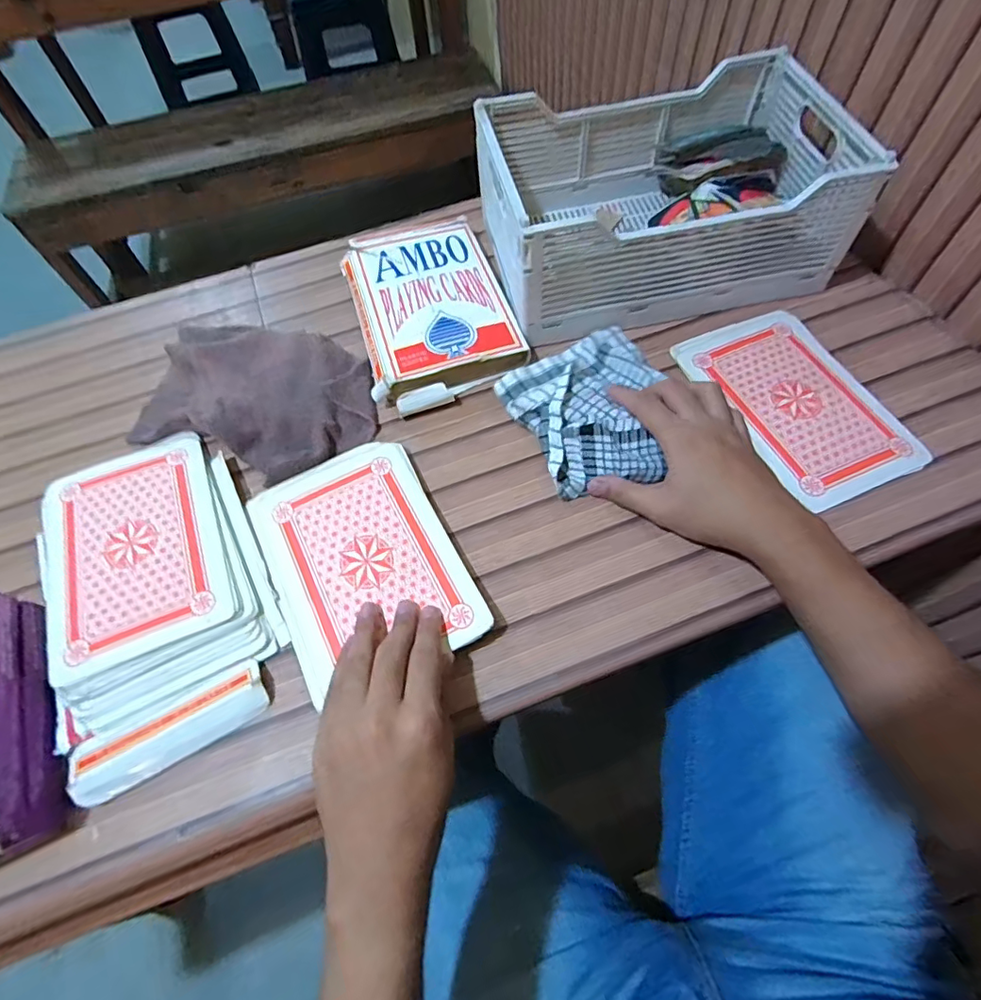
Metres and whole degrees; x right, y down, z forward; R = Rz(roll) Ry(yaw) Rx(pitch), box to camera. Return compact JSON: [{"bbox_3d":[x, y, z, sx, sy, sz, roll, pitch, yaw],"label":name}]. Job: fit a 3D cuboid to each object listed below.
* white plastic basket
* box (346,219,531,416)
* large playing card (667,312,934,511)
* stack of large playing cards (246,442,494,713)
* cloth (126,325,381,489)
[{"bbox_3d":[0.157,-0.288,0.508,0.300,0.117,0.205,-12,62,-2],"label":"white plastic basket"},{"bbox_3d":[-0.059,-0.189,0.519,0.140,0.022,0.222,-18,62,-6],"label":"box"},{"bbox_3d":[0.262,-0.087,0.458,0.121,0.006,0.191,-22,63,-8],"label":"large playing card"},{"bbox_3d":[-0.099,0.041,0.403,0.131,0.015,0.191,-25,63,-10],"label":"stack of large playing cards"},{"bbox_3d":[-0.213,-0.098,0.484,0.226,0.028,0.149,17,64,13],"label":"cloth"}]

